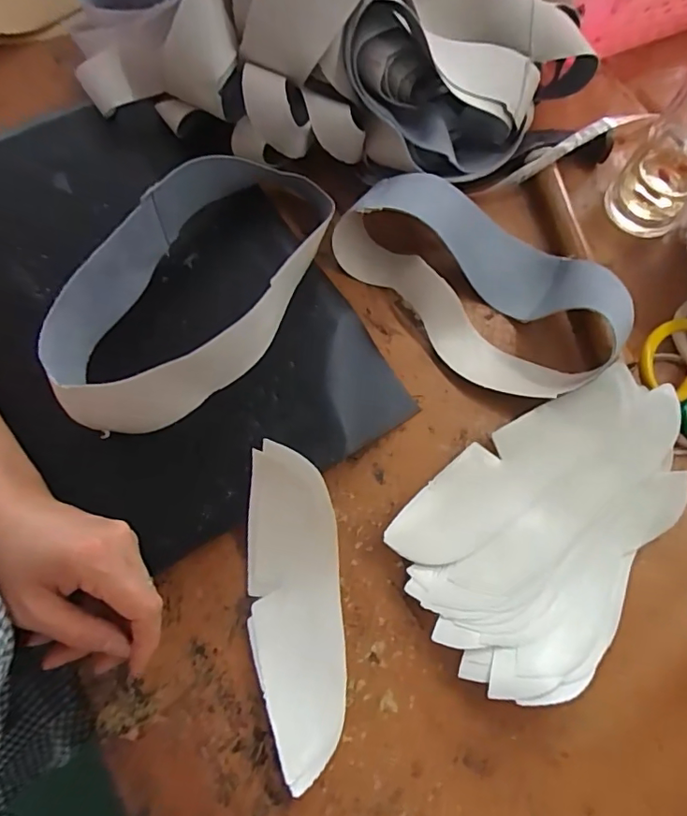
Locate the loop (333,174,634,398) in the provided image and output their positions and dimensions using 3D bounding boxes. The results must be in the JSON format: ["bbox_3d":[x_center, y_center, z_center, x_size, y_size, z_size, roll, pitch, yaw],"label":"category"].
[{"bbox_3d":[0.111,-0.108,0.421,0.241,0.051,0.138,34,72,9],"label":"loop"}]

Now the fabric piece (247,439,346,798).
[{"bbox_3d":[-0.034,0.128,0.337,0.061,0.044,0.196,-3,72,-4],"label":"fabric piece"}]

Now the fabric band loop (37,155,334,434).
[{"bbox_3d":[-0.107,-0.097,0.387,0.114,0.070,0.257,31,73,8],"label":"fabric band loop"}]

